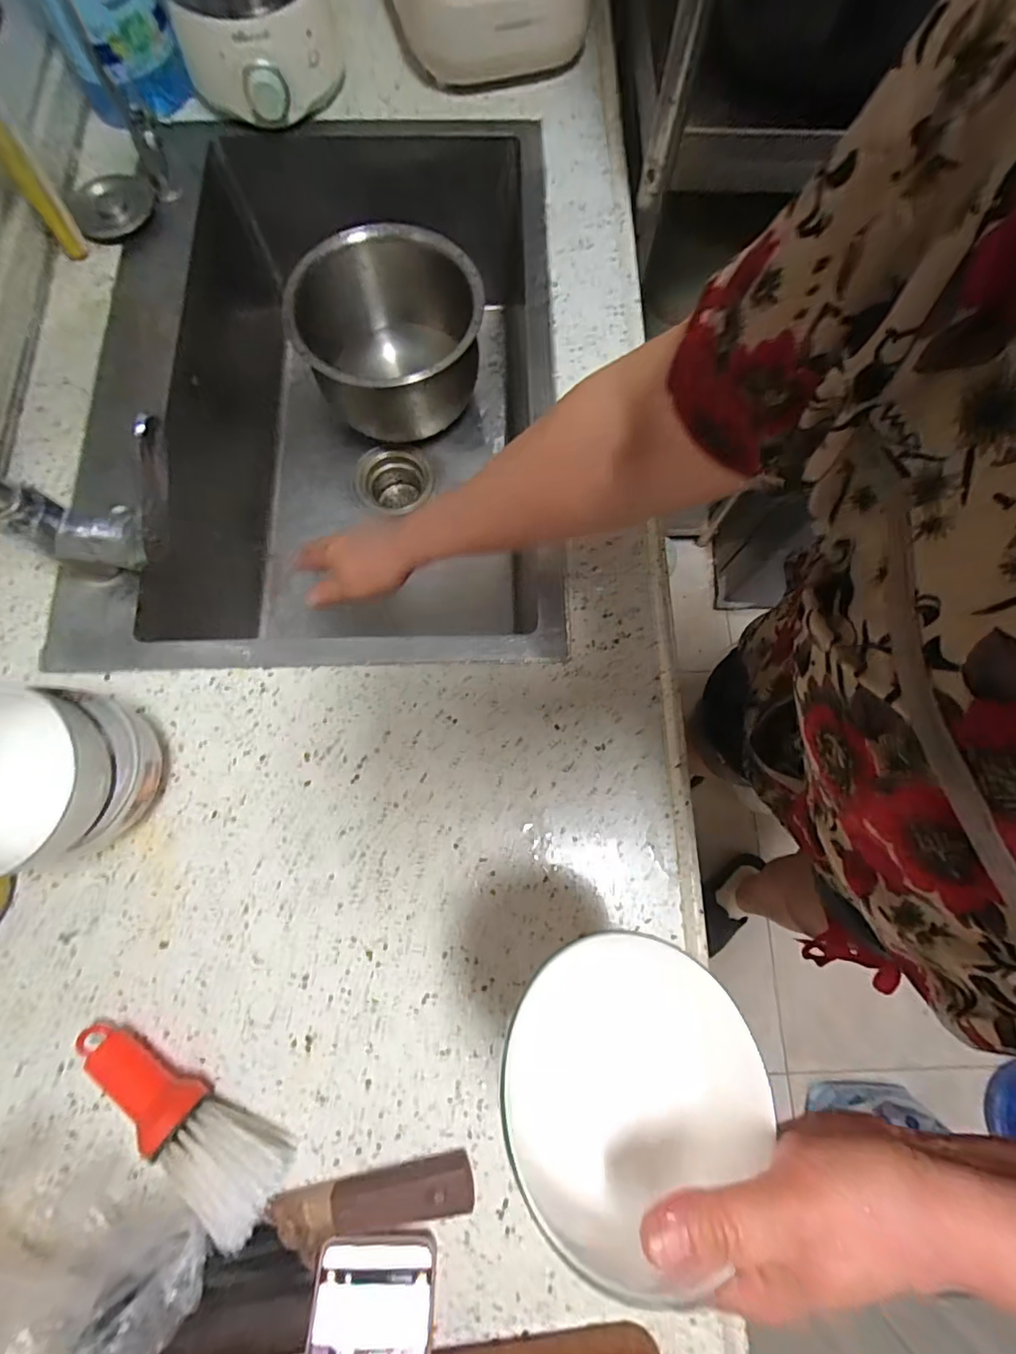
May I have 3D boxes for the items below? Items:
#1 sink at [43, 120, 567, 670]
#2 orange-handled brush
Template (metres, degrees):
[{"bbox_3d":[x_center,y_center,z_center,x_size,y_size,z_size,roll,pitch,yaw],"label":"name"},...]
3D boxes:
[{"bbox_3d":[-0.187,-0.285,0.653,0.447,0.277,0.628,-2,76,-1],"label":"sink"},{"bbox_3d":[-0.220,0.292,0.359,0.162,0.040,0.044,27,77,7],"label":"orange-handled brush"}]

